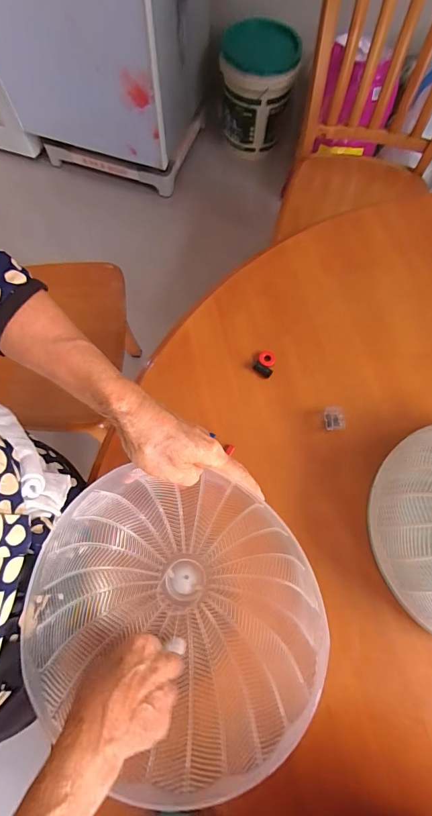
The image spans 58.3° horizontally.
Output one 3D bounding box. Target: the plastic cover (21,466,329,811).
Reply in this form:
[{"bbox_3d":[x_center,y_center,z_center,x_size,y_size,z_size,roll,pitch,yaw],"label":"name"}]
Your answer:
[{"bbox_3d":[-0.034,0.190,0.363,0.245,0.120,0.232,38,74,11],"label":"plastic cover"}]

